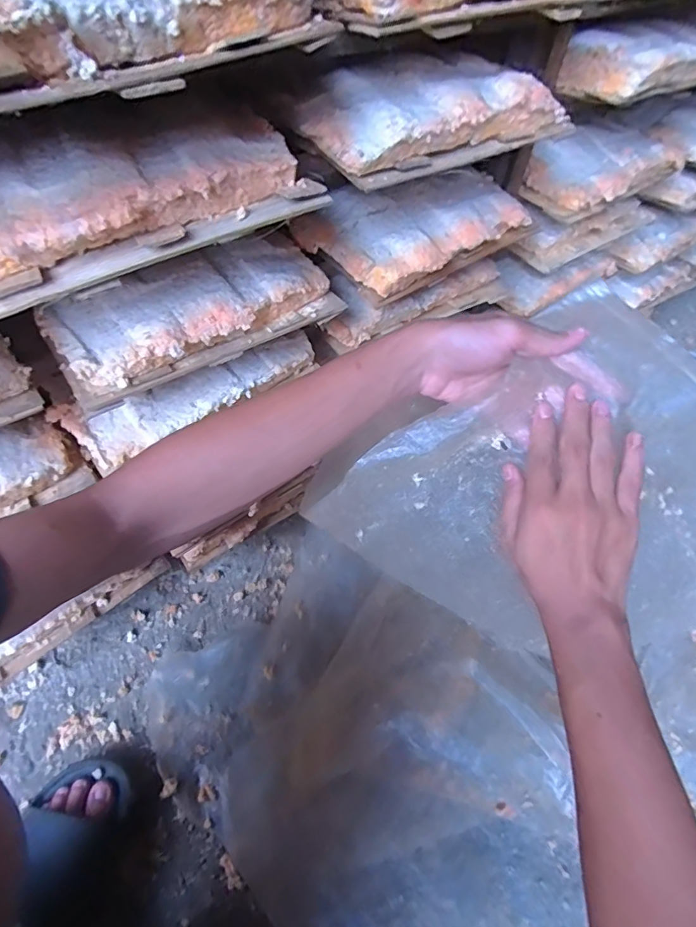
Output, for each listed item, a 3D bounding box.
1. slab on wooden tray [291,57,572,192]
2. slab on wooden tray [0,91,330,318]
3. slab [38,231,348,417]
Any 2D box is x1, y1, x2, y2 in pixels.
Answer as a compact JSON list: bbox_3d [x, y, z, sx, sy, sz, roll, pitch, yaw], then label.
[{"bbox_3d":[0.067,-0.293,0.381,0.233,0.044,0.110,-25,59,-17],"label":"slab on wooden tray"},{"bbox_3d":[-0.144,-0.181,0.298,0.223,0.051,0.119,-26,59,-18],"label":"slab on wooden tray"},{"bbox_3d":[-0.120,-0.125,0.380,0.226,0.039,0.093,-29,60,-20],"label":"slab"}]

